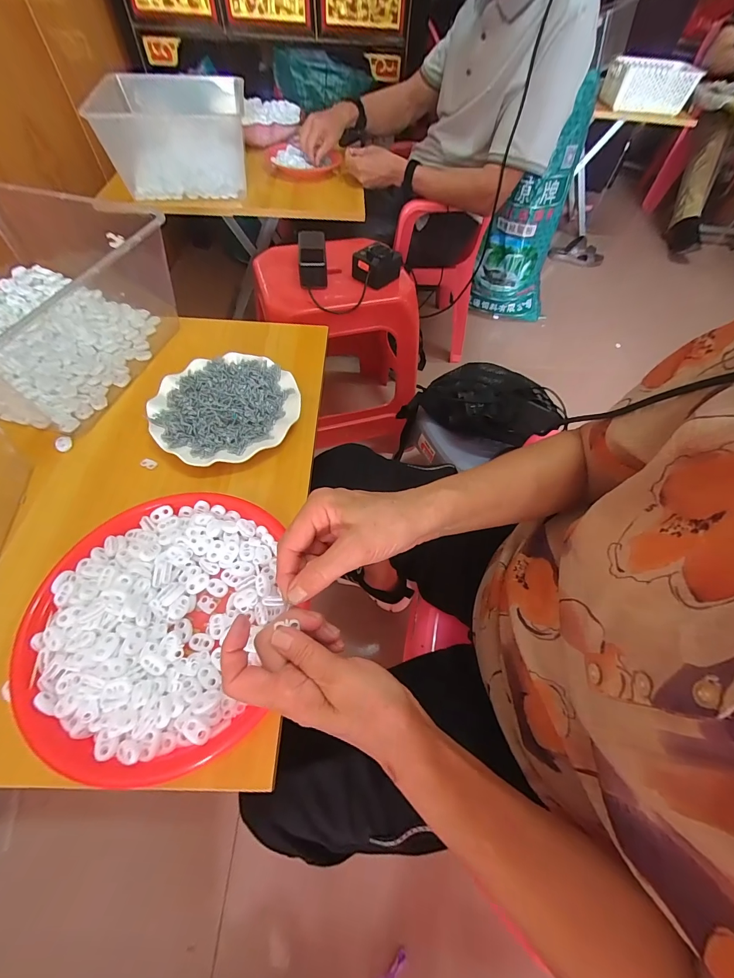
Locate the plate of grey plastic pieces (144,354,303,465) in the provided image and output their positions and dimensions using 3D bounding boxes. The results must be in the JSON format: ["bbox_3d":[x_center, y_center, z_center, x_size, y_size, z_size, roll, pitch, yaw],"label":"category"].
[{"bbox_3d":[-0.183,-0.106,0.468,0.175,0.022,0.177,2,58,-3],"label":"plate of grey plastic pieces"}]

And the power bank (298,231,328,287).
[{"bbox_3d":[-0.110,-0.462,0.729,0.055,0.052,0.141,-2,59,-5],"label":"power bank"}]

